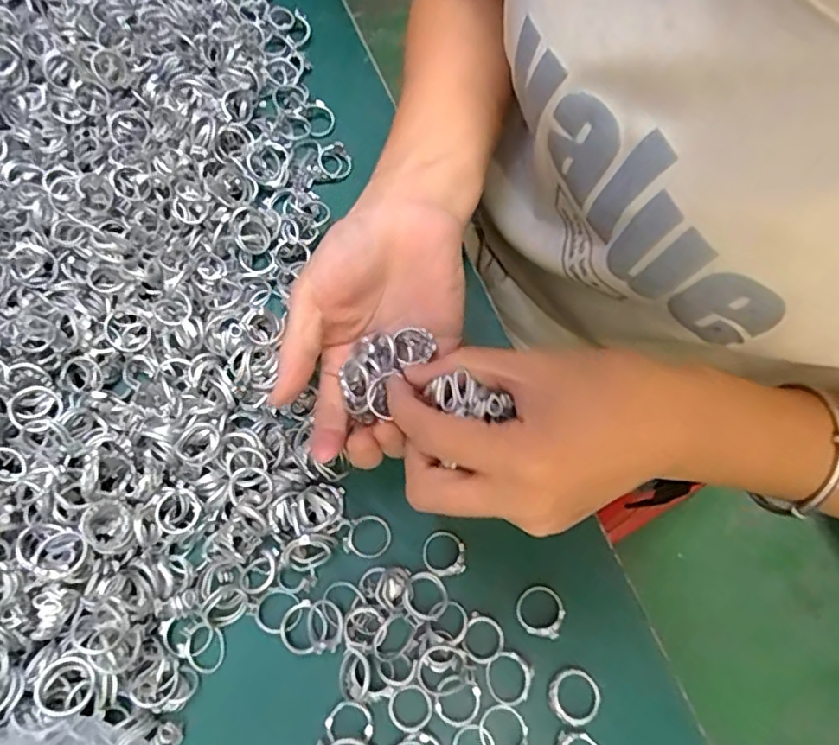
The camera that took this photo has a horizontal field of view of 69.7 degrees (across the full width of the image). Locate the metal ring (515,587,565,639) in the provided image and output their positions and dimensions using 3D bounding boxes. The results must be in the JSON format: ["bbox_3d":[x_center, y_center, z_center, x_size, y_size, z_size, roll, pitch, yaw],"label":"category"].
[{"bbox_3d":[0.057,0.112,0.283,0.022,0.006,0.022,0,68,0],"label":"metal ring"}]

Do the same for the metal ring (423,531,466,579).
[{"bbox_3d":[0.012,0.088,0.294,0.021,0.006,0.022,0,68,0],"label":"metal ring"}]

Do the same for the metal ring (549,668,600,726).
[{"bbox_3d":[0.070,0.146,0.270,0.022,0.004,0.023,0,68,0],"label":"metal ring"}]

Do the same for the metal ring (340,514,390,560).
[{"bbox_3d":[-0.025,0.081,0.296,0.022,0.007,0.021,1,78,-3],"label":"metal ring"}]

